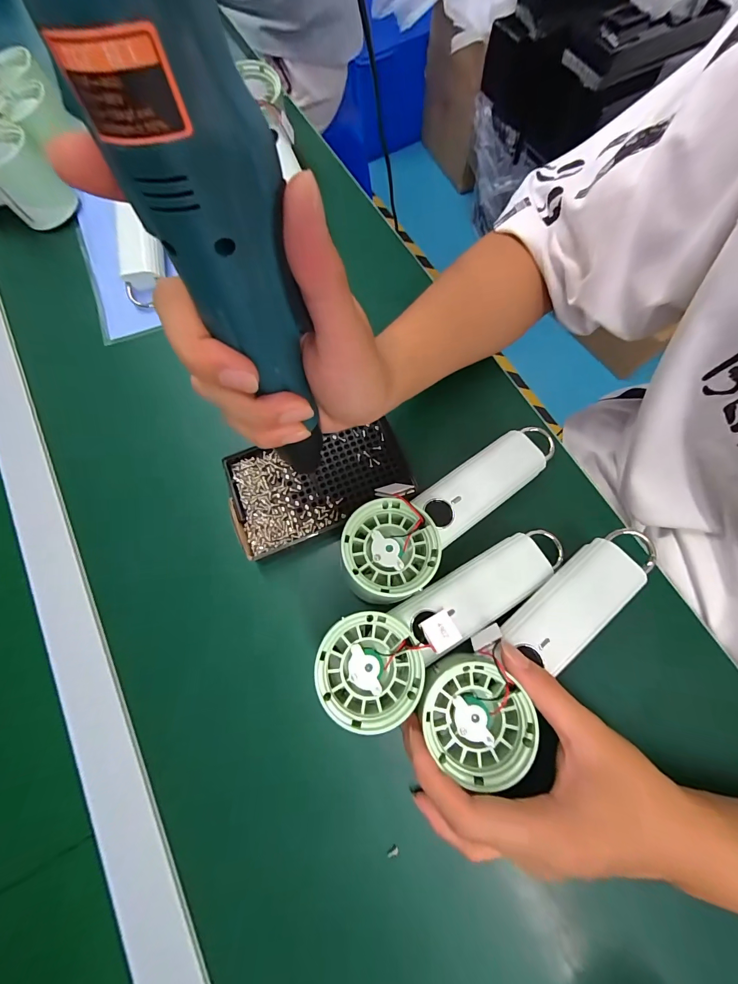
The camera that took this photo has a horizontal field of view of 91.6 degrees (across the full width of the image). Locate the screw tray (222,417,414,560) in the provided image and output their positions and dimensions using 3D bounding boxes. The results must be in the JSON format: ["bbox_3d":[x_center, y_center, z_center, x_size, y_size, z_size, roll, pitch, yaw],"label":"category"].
[{"bbox_3d":[-0.039,-0.006,0.288,0.139,0.014,0.086,-16,73,-3],"label":"screw tray"}]

